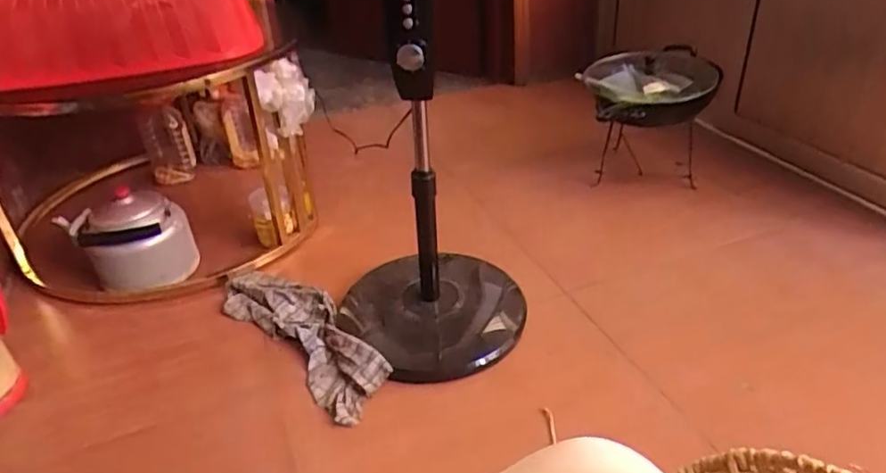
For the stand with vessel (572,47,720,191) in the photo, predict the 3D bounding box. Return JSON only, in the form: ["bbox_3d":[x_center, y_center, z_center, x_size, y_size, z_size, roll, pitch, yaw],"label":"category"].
[{"bbox_3d":[0.546,-0.322,1.699,0.355,0.276,0.369,6,35,16],"label":"stand with vessel"}]

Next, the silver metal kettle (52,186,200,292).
[{"bbox_3d":[-0.668,0.013,1.358,0.206,0.191,0.209,25,43,37],"label":"silver metal kettle"}]

